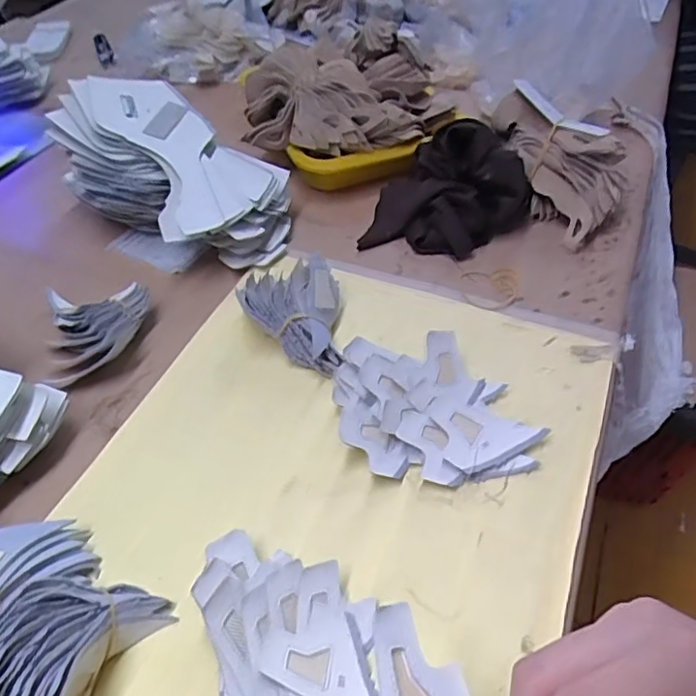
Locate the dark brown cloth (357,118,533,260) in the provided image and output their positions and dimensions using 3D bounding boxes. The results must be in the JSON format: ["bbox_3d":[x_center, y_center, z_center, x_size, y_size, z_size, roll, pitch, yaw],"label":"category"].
[{"bbox_3d":[0.098,-0.156,0.559,0.148,0.079,0.127,10,50,9],"label":"dark brown cloth"}]

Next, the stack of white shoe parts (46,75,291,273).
[{"bbox_3d":[-0.158,-0.159,0.542,0.208,0.110,0.127,24,53,20],"label":"stack of white shoe parts"}]

